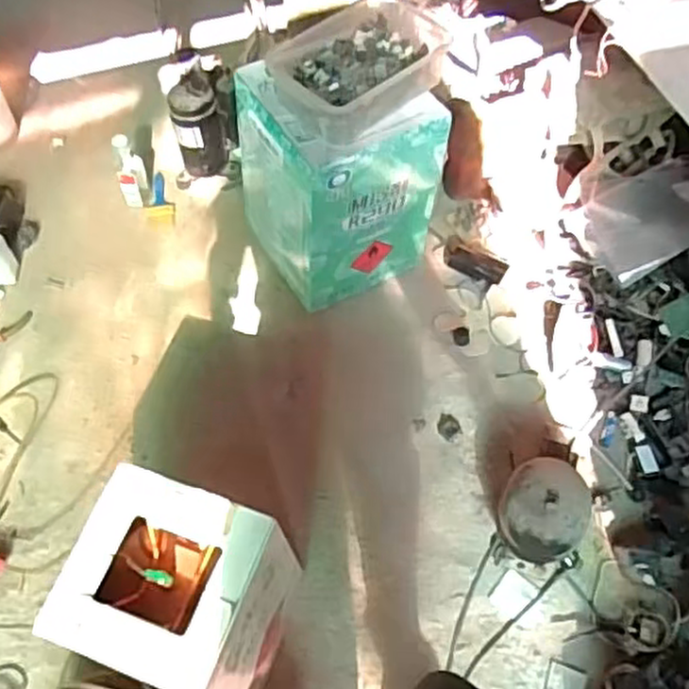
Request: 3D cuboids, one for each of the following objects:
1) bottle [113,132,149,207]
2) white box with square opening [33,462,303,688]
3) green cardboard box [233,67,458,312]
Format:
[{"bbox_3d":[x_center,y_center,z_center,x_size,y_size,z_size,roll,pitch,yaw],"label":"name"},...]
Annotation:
[{"bbox_3d":[-0.514,-0.409,1.777,0.068,0.200,0.055,-19,61,-11],"label":"bottle"},{"bbox_3d":[-0.244,0.410,1.167,0.256,0.430,0.244,18,61,11],"label":"white box with square opening"},{"bbox_3d":[-0.019,-0.350,1.568,0.322,0.484,0.314,-28,63,-16],"label":"green cardboard box"}]

